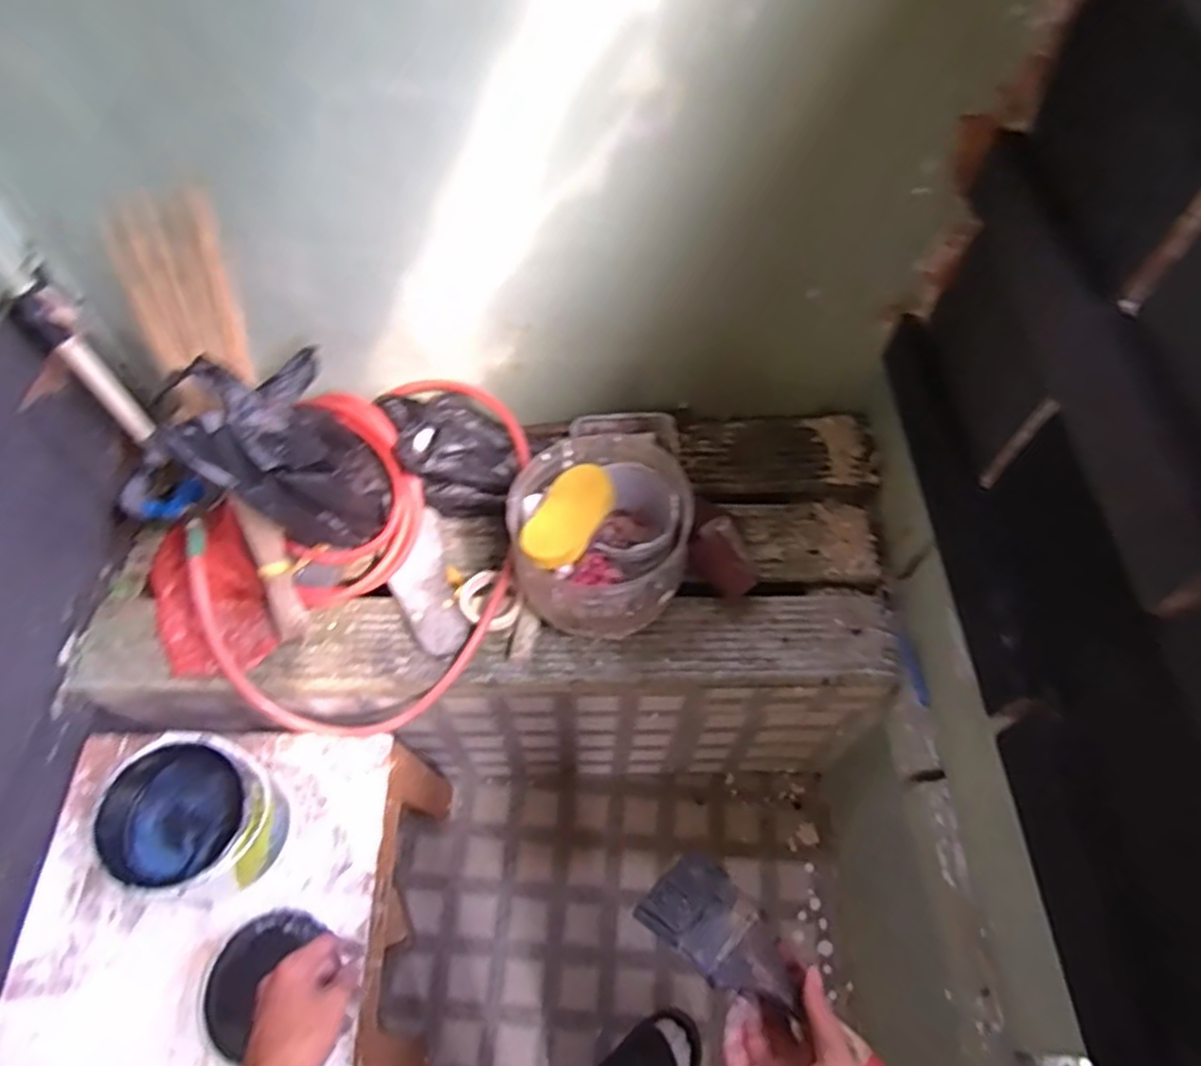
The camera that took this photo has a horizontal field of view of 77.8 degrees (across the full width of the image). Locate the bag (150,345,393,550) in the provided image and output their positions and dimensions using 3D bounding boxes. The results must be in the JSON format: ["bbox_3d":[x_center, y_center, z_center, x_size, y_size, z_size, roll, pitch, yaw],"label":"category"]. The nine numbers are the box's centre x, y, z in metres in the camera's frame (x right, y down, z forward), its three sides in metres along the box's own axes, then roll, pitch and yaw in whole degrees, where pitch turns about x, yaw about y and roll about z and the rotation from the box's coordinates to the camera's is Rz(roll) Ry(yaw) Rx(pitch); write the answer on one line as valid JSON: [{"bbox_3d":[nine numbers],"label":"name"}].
[{"bbox_3d":[-0.436,-0.107,1.028,0.232,0.277,0.152,-23,61,-15],"label":"bag"}]

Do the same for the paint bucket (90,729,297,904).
[{"bbox_3d":[-0.509,0.366,0.947,0.178,0.172,0.176,1,58,-1],"label":"paint bucket"}]

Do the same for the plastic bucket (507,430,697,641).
[{"bbox_3d":[0.003,0.004,1.054,0.235,0.209,0.249,1,58,-1],"label":"plastic bucket"}]

